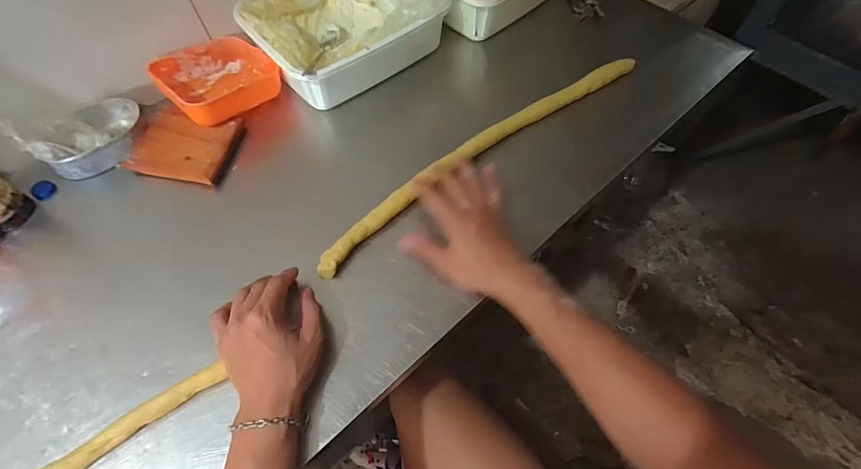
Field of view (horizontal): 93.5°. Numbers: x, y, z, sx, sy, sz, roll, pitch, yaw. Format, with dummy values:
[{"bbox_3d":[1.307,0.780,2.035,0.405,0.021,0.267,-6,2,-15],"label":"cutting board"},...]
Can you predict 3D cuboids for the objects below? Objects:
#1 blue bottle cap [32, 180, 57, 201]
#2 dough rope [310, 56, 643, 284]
[{"bbox_3d":[-0.546,-0.062,0.573,0.028,0.018,0.028,0,57,0],"label":"blue bottle cap"},{"bbox_3d":[0.083,-0.126,0.582,0.575,0.032,0.049,-35,63,-17],"label":"dough rope"}]

